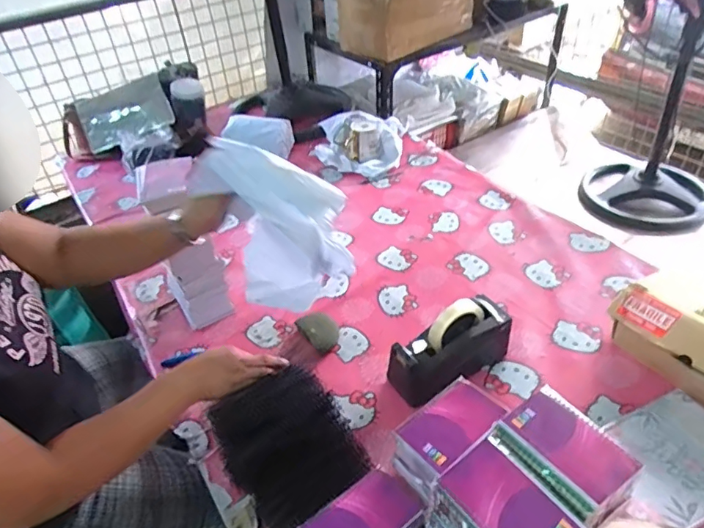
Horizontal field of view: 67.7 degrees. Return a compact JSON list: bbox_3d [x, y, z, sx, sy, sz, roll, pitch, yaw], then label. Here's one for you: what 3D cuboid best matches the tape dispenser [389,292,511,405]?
[{"bbox_3d":[0.161,0.137,0.848,0.202,0.130,0.075,-25,43,-21],"label":"tape dispenser"}]

